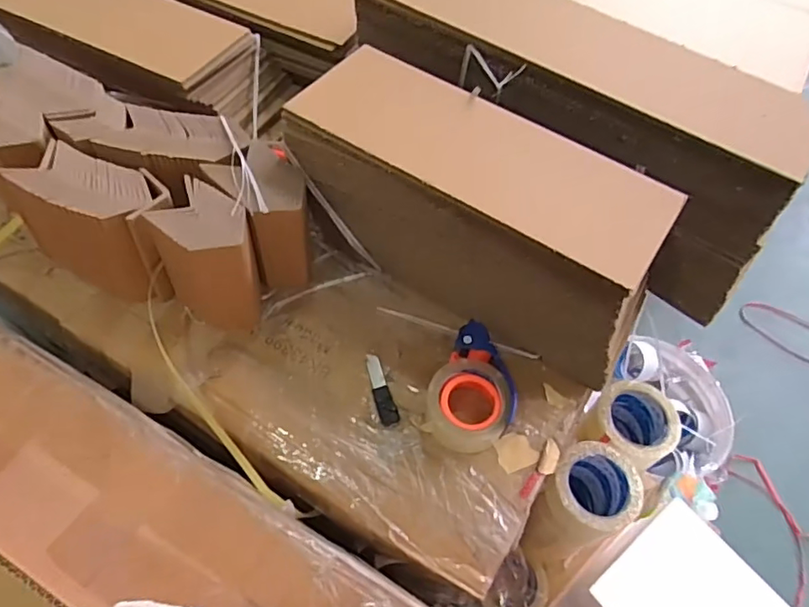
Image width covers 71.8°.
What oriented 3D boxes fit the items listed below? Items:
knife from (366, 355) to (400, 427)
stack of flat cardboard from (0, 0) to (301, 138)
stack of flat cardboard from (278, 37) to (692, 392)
[{"bbox_3d":[-0.030,0.110,0.719,0.023,0.005,0.100,-12,59,-11],"label":"knife"},{"bbox_3d":[-0.460,-0.449,0.955,0.531,0.112,0.206,28,60,14],"label":"stack of flat cardboard"},{"bbox_3d":[0.091,-0.111,0.726,0.453,0.233,0.175,30,60,15],"label":"stack of flat cardboard"}]

